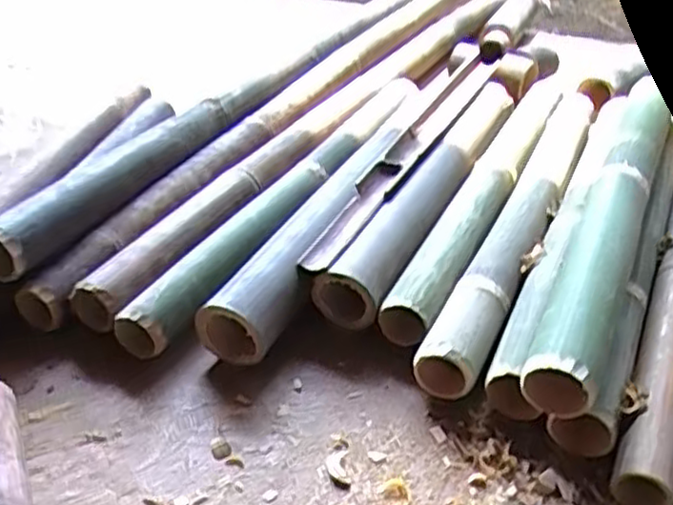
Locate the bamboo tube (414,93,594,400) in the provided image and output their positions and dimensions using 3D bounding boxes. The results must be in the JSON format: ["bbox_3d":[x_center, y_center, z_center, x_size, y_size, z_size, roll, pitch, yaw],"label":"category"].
[{"bbox_3d":[0.238,-0.044,0.889,0.057,0.062,0.644,16,38,21],"label":"bamboo tube"}]

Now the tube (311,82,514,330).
[{"bbox_3d":[0.129,-0.092,0.915,0.073,0.062,0.544,18,38,22],"label":"tube"}]

